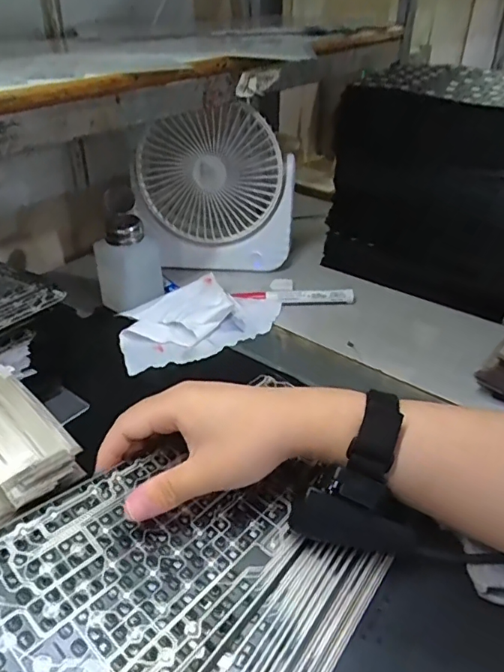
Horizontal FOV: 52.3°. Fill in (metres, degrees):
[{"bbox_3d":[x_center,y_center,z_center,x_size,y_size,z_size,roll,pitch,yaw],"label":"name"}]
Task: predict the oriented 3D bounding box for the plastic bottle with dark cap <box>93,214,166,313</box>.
[{"bbox_3d":[-0.131,-0.076,0.552,0.046,0.096,0.053,22,41,30],"label":"plastic bottle with dark cap"}]

